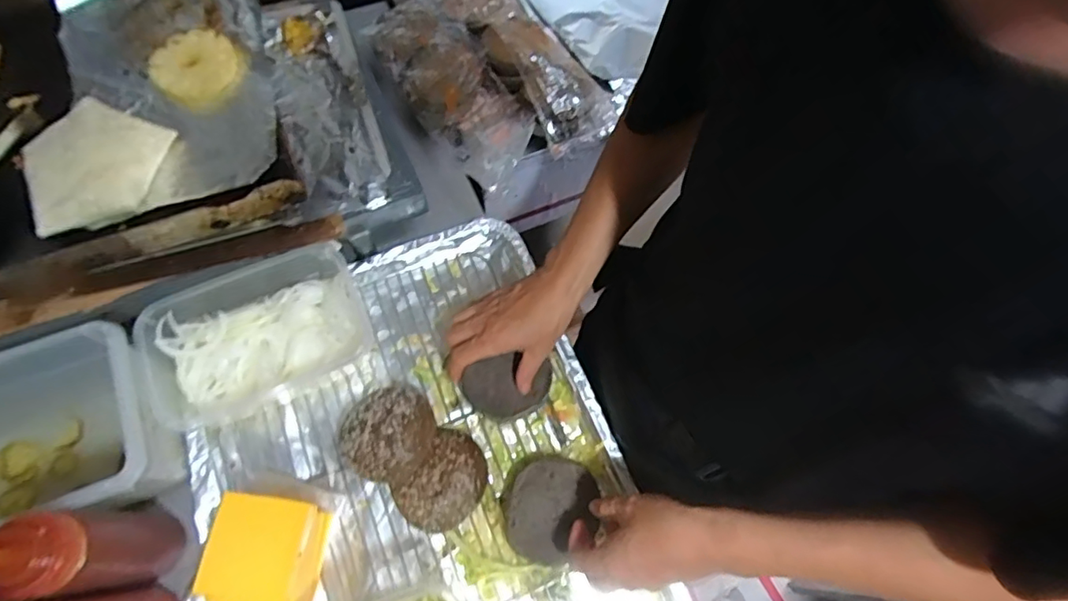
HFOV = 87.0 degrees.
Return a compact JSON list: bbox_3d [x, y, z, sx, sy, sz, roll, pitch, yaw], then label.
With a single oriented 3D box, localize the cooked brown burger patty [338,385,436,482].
[{"bbox_3d":[-0.143,0.125,0.540,0.086,0.021,0.088,19,67,5],"label":"cooked brown burger patty"}]

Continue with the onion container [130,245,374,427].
[{"bbox_3d":[-0.278,0.041,0.583,0.203,0.083,0.144,-20,69,-11],"label":"onion container"}]

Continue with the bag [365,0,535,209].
[{"bbox_3d":[-0.076,-0.295,0.731,0.193,0.079,0.324,-29,71,-14],"label":"bag"}]

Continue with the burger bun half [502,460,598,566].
[{"bbox_3d":[0.016,0.200,0.535,0.087,0.016,0.091,1,67,-3],"label":"burger bun half"}]

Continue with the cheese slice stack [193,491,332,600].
[{"bbox_3d":[-0.238,0.223,0.502,0.087,0.047,0.087,6,67,-1],"label":"cheese slice stack"}]

